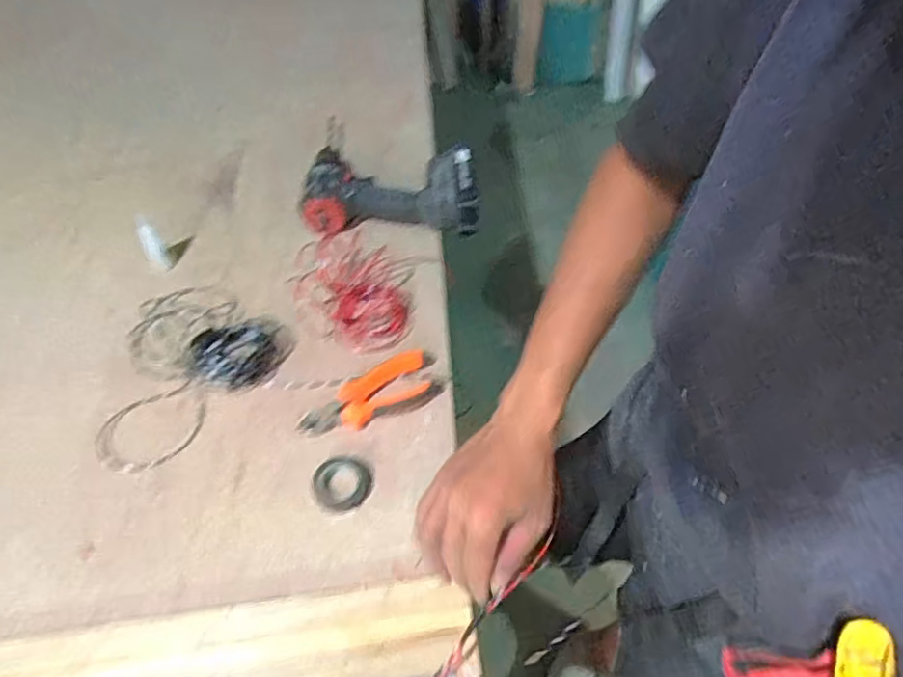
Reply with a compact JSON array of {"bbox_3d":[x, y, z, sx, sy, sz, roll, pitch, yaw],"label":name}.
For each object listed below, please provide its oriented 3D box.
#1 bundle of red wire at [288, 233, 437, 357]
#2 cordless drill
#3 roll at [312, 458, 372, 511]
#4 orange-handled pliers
[{"bbox_3d":[-0.112,-0.067,0.671,0.147,0.059,0.153,1,54,0],"label":"bundle of red wire"},{"bbox_3d":[-0.082,-0.197,0.753,0.230,0.078,0.132,2,54,1],"label":"cordless drill"},{"bbox_3d":[-0.108,0.141,0.553,0.056,0.016,0.052,0,54,-1],"label":"roll"},{"bbox_3d":[-0.085,0.061,0.606,0.157,0.019,0.059,-23,58,-17],"label":"orange-handled pliers"}]

